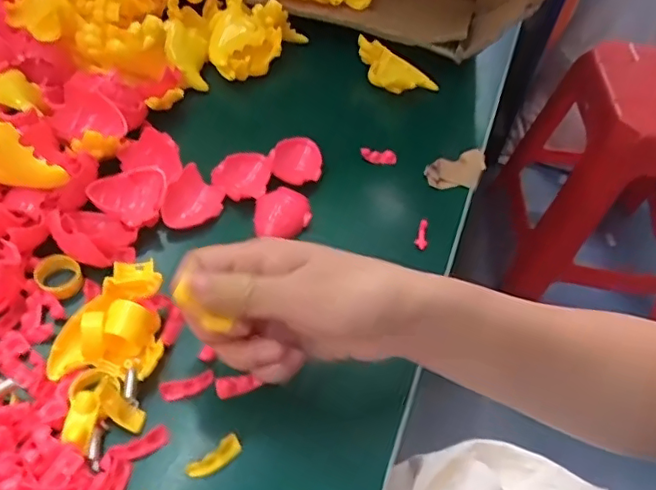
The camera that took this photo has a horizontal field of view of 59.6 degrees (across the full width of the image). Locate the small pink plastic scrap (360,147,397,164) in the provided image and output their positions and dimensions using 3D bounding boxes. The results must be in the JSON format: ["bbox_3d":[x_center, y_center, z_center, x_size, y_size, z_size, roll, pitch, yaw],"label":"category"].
[{"bbox_3d":[0.039,-0.069,0.445,0.030,0.010,0.008,8,50,-17],"label":"small pink plastic scrap"}]

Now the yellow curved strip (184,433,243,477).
[{"bbox_3d":[-0.059,0.113,0.300,0.029,0.013,0.011,-31,61,-26],"label":"yellow curved strip"}]

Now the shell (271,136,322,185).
[{"bbox_3d":[-0.023,-0.061,0.424,0.035,0.013,0.041,2,52,-4],"label":"shell"}]

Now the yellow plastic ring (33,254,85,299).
[{"bbox_3d":[-0.162,0.019,0.346,0.024,0.009,0.029,-36,63,-29],"label":"yellow plastic ring"}]

